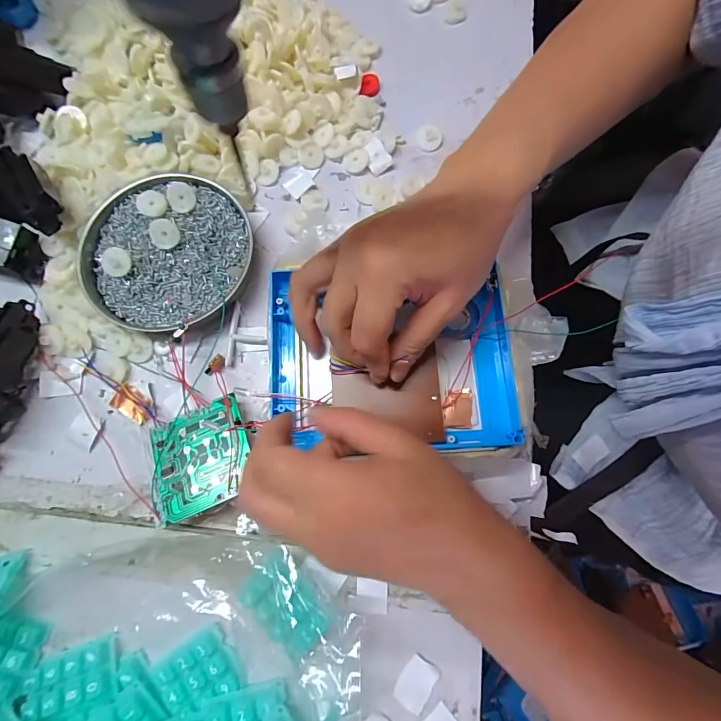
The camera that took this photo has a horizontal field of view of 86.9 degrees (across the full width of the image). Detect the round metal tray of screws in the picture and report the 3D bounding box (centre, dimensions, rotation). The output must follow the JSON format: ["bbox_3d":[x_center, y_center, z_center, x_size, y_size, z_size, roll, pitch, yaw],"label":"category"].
[{"bbox_3d":[-0.159,-0.091,0.315,0.135,0.024,0.119,-29,78,-6],"label":"round metal tray of screws"}]

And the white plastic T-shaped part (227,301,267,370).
[{"bbox_3d":[-0.090,-0.020,0.306,0.029,0.007,0.053,6,77,2],"label":"white plastic T-shaped part"}]

